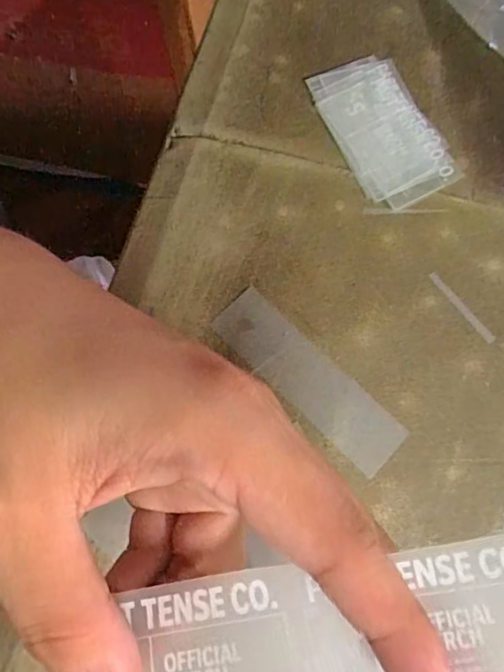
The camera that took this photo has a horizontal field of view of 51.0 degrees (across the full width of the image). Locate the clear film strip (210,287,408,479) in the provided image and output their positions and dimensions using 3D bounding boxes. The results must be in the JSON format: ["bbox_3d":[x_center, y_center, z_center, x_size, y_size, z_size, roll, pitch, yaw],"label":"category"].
[{"bbox_3d":[0.022,0.018,0.215,0.088,0.004,0.025,42,80,10],"label":"clear film strip"}]

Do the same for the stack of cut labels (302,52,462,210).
[{"bbox_3d":[0.060,-0.096,0.242,0.045,0.004,0.077,-25,77,-6],"label":"stack of cut labels"}]

